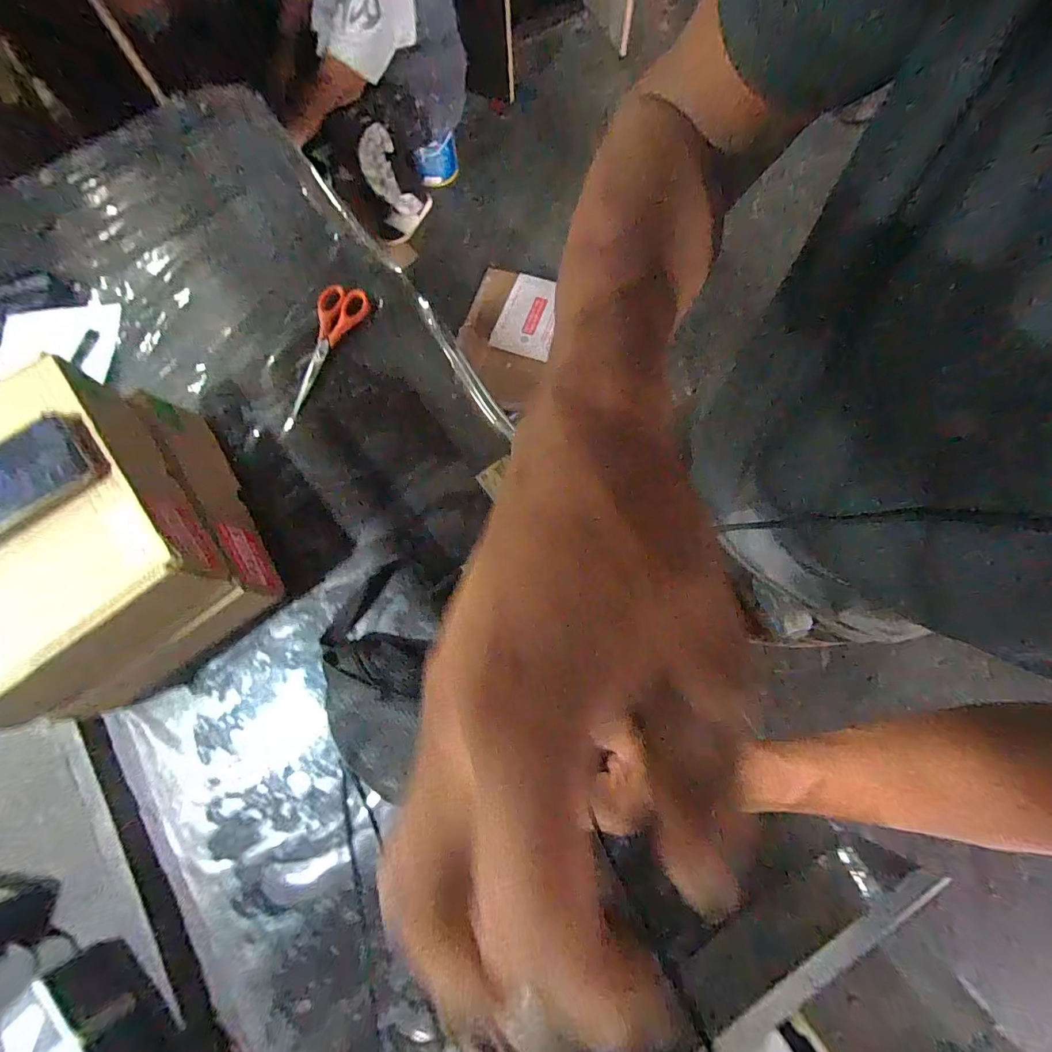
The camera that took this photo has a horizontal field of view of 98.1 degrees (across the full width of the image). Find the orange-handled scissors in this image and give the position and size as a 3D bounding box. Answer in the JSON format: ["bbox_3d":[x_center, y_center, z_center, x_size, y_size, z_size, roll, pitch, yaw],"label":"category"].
[{"bbox_3d":[-0.264,-0.216,0.571,0.062,0.022,0.199,25,76,8],"label":"orange-handled scissors"}]

